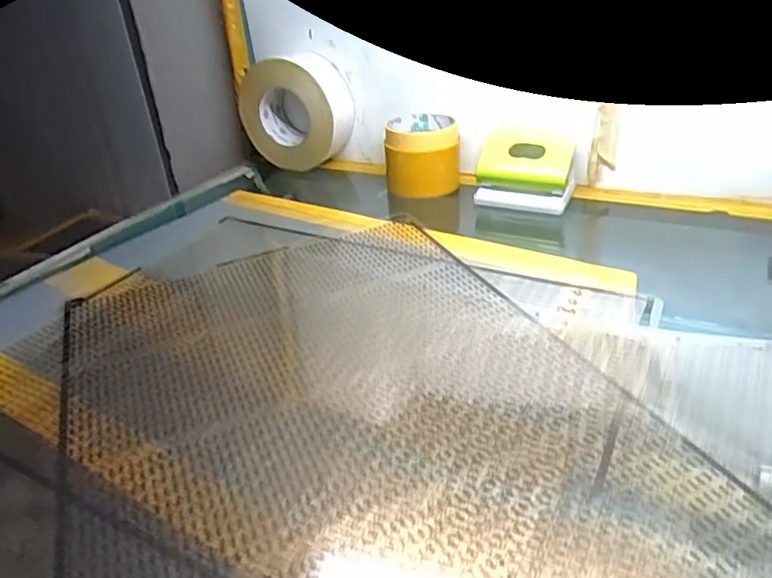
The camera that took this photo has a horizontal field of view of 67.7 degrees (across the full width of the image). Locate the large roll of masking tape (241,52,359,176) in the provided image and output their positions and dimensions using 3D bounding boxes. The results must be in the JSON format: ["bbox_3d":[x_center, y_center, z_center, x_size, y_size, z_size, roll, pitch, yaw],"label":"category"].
[{"bbox_3d":[-0.118,-0.228,0.746,0.141,0.129,0.062,12,35,24],"label":"large roll of masking tape"}]

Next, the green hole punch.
[{"bbox_3d":[0.151,-0.132,0.618,0.100,0.070,0.055,11,34,23],"label":"green hole punch"}]

